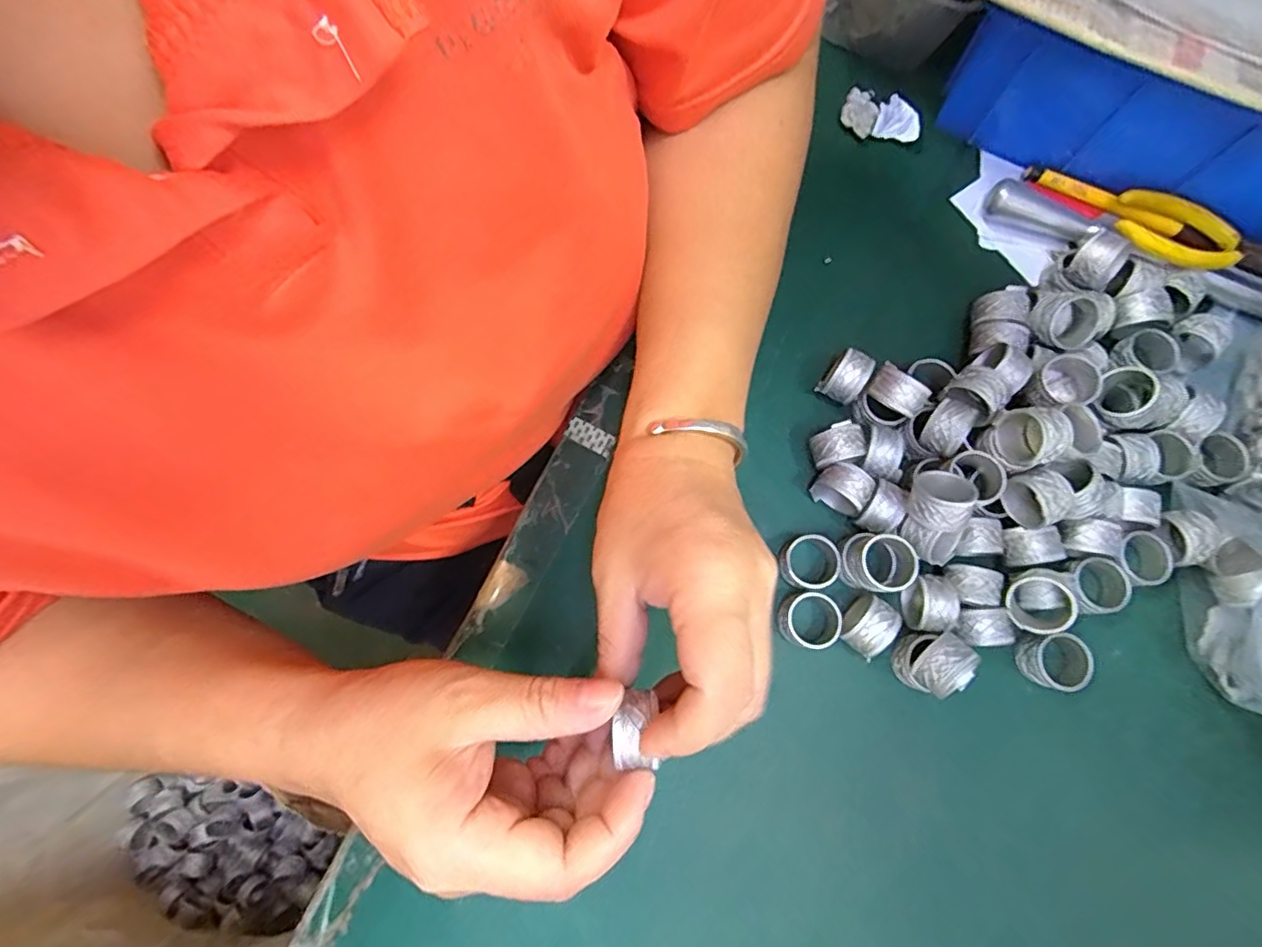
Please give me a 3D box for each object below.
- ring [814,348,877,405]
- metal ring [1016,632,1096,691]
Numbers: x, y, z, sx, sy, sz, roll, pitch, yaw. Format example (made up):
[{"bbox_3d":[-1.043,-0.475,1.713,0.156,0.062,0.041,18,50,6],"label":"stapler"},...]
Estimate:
[{"bbox_3d":[0.117,-0.052,0.315,0.021,0.026,0.024,39,80,8],"label":"ring"},{"bbox_3d":[0.209,0.093,0.287,0.029,0.019,0.026,-4,77,-2],"label":"metal ring"}]

